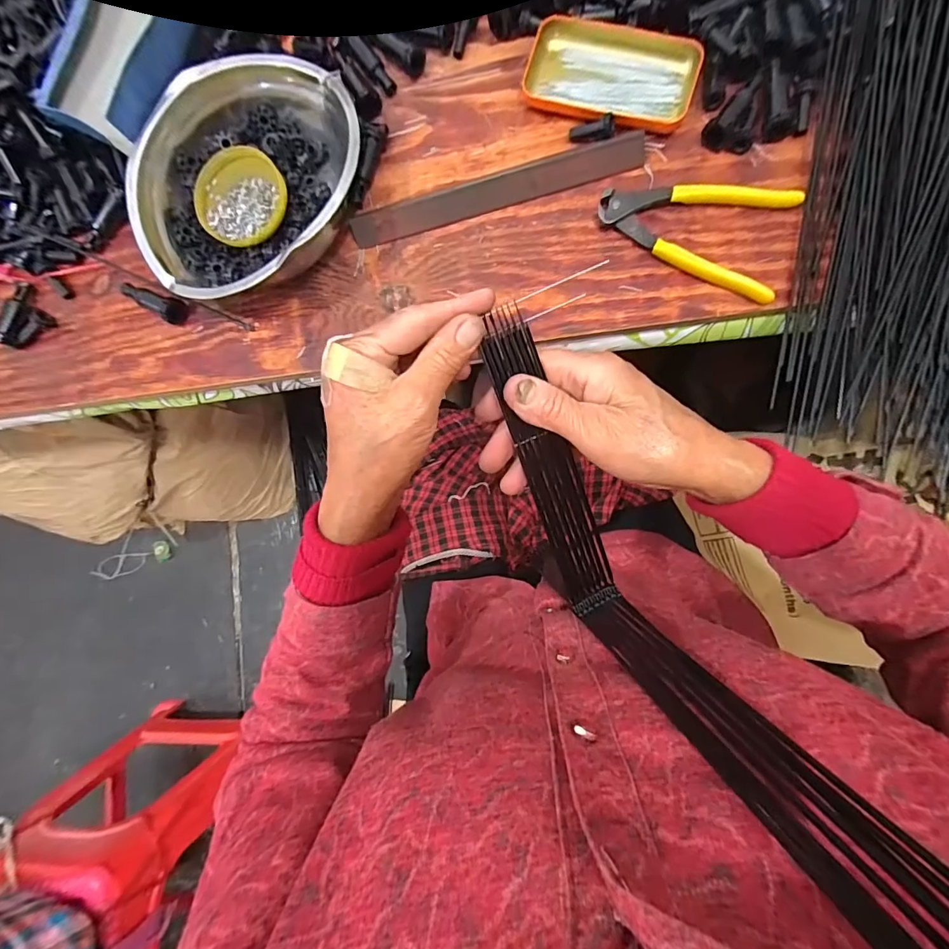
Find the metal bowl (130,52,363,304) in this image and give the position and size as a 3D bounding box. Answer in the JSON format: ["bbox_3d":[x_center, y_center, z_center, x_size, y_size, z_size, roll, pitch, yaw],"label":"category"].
[{"bbox_3d":[-0.196,-0.253,0.405,0.192,0.067,0.208,15,89,7],"label":"metal bowl"}]

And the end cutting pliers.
[{"bbox_3d":[0.187,-0.215,0.388,0.157,0.015,0.094,21,90,7],"label":"end cutting pliers"}]

